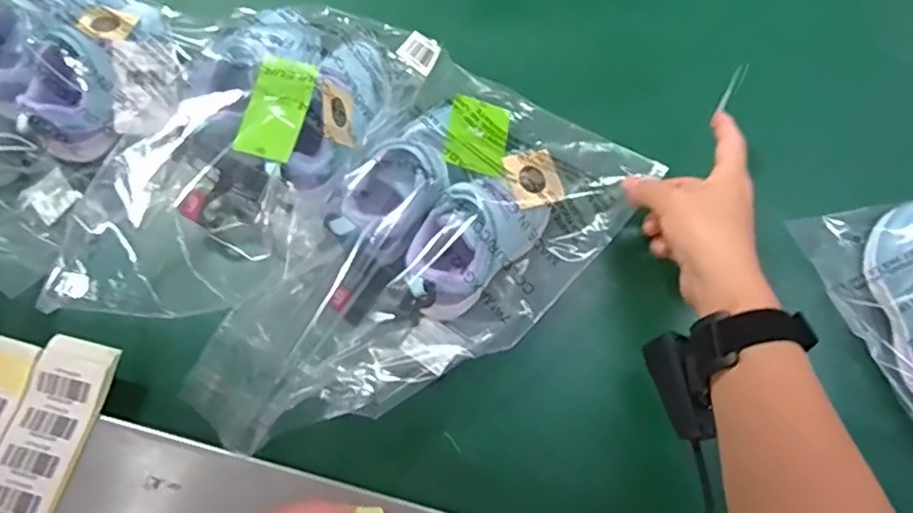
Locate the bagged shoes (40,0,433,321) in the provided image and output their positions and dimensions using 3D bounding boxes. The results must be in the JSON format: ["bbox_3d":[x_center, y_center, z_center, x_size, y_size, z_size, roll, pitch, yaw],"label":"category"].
[{"bbox_3d":[-0.161,-0.082,0.476,0.137,0.085,0.310,31,72,13],"label":"bagged shoes"}]

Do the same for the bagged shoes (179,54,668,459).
[{"bbox_3d":[-0.022,0.005,0.463,0.203,0.072,0.331,32,72,13],"label":"bagged shoes"}]

